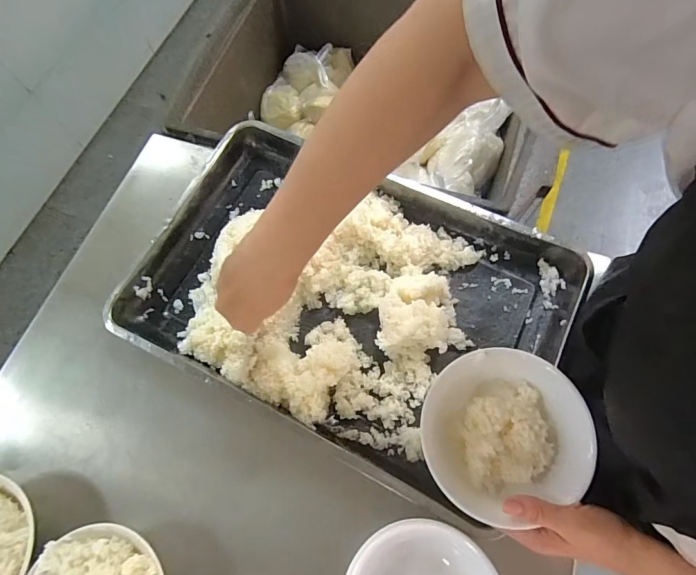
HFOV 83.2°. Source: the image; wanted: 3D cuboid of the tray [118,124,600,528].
[{"bbox_3d":[-0.007,0.003,0.563,0.593,0.074,0.380,24,72,12],"label":"tray"}]

